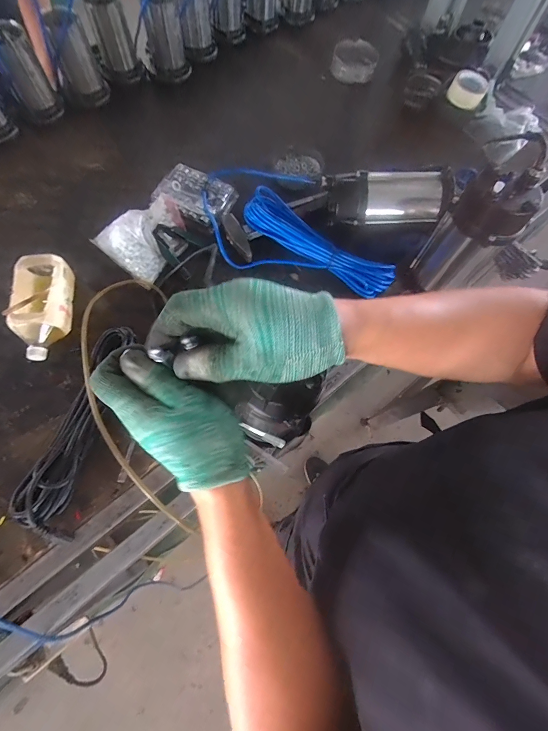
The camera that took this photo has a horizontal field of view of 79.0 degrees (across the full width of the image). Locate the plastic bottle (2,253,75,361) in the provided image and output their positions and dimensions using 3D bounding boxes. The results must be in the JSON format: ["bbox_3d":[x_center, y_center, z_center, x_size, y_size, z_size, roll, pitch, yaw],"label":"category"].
[{"bbox_3d":[-0.457,-0.111,0.655,0.094,0.073,0.208,-7,70,-7],"label":"plastic bottle"}]

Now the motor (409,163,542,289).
[{"bbox_3d":[0.370,-0.238,0.644,0.116,0.240,0.106,1,69,-4],"label":"motor"}]

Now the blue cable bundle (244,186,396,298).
[{"bbox_3d":[0.099,-0.276,0.747,0.367,0.063,0.088,32,71,8],"label":"blue cable bundle"}]

